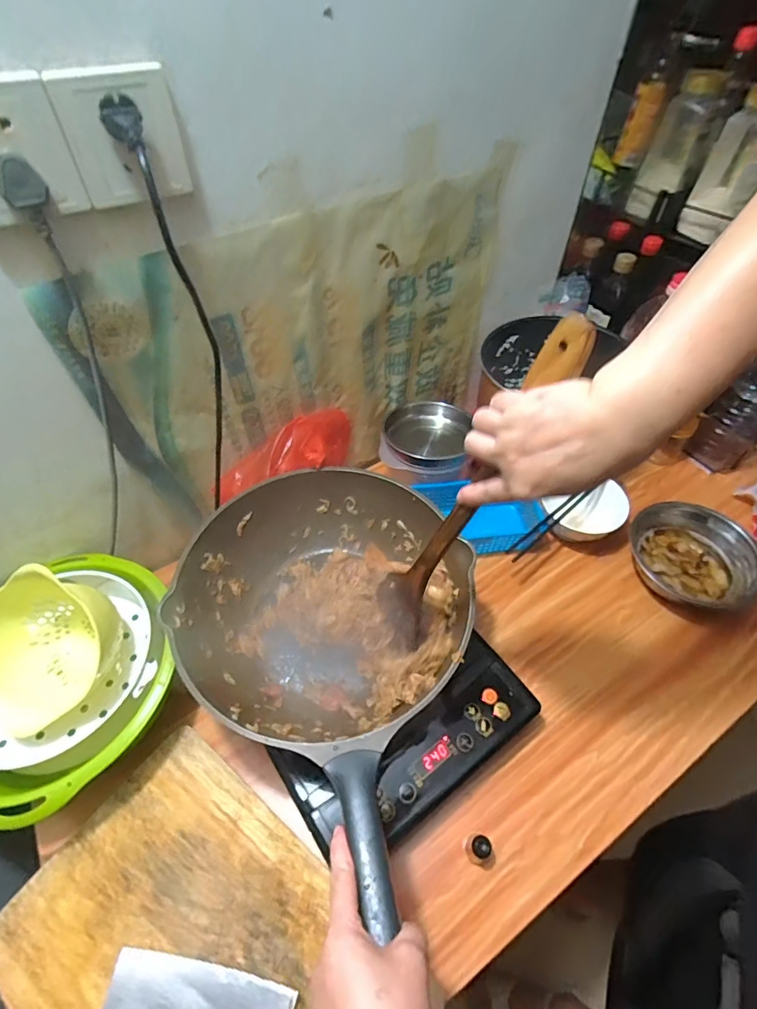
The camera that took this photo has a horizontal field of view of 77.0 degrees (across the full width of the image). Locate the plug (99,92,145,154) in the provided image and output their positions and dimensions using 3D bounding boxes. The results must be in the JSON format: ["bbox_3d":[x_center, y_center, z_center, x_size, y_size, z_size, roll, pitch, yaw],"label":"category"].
[{"bbox_3d":[-0.194,-0.290,0.361,0.029,0.025,0.047,-19,53,-13],"label":"plug"}]

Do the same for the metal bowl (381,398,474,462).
[{"bbox_3d":[0.074,-0.112,0.763,0.134,0.058,0.148,15,53,12],"label":"metal bowl"}]

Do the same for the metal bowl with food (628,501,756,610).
[{"bbox_3d":[0.444,0.075,0.679,0.162,0.077,0.139,22,55,17],"label":"metal bowl with food"}]

